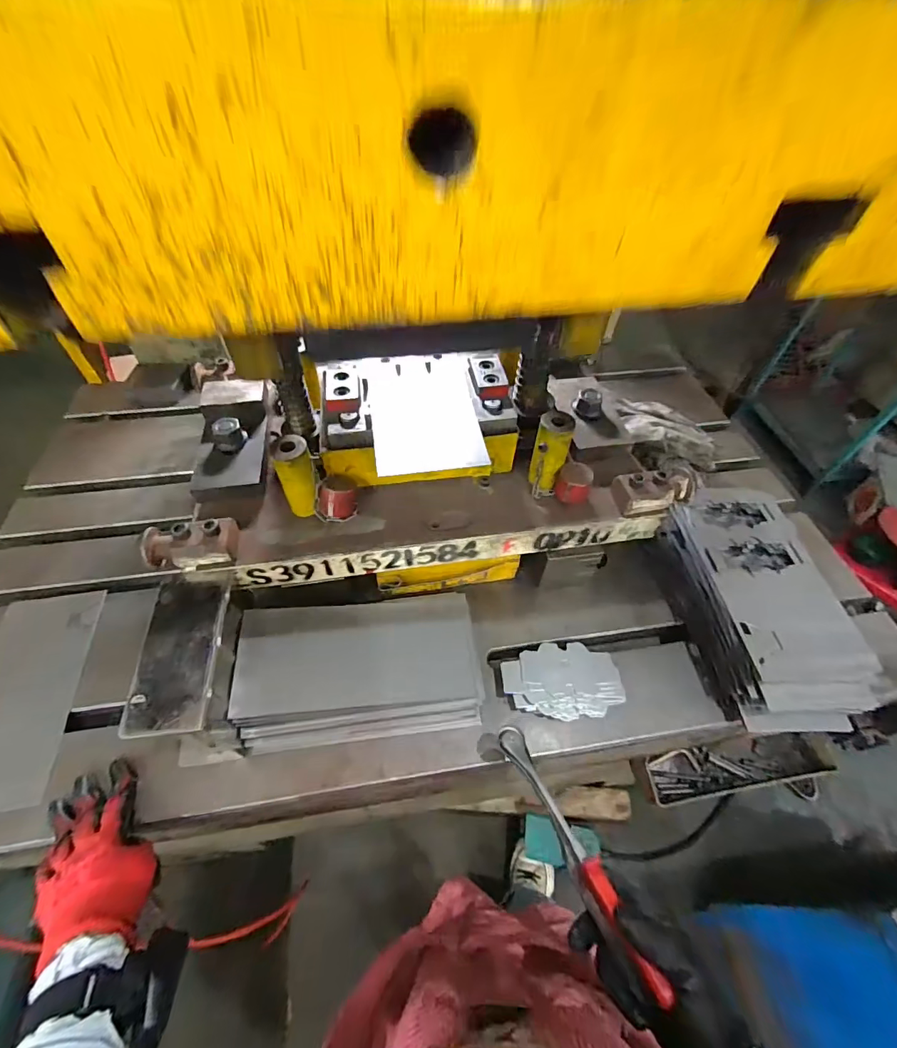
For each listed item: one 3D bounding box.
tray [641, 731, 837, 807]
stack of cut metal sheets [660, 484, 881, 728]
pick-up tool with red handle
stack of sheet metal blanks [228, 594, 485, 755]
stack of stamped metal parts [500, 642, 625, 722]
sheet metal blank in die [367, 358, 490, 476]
[{"bbox_3d":[0.467,0.396,0.731,0.324,0.058,0.091,-2,52,-3],"label":"tray"},{"bbox_3d":[0.392,0.087,0.584,0.163,0.100,0.318,-1,52,-2],"label":"stack of cut metal sheets"},{"bbox_3d":[0.103,0.273,0.394,0.023,0.024,0.211,-19,43,-16],"label":"pick-up tool with red handle"},{"bbox_3d":[-0.097,0.165,0.510,0.258,0.040,0.149,-3,81,-13],"label":"stack of sheet metal blanks"},{"bbox_3d":[0.134,0.186,0.537,0.138,0.028,0.080,0,52,-1],"label":"stack of stamped metal parts"},{"bbox_3d":[-0.031,-0.140,0.539,0.122,0.009,0.204,-5,54,-6],"label":"sheet metal blank in die"}]

